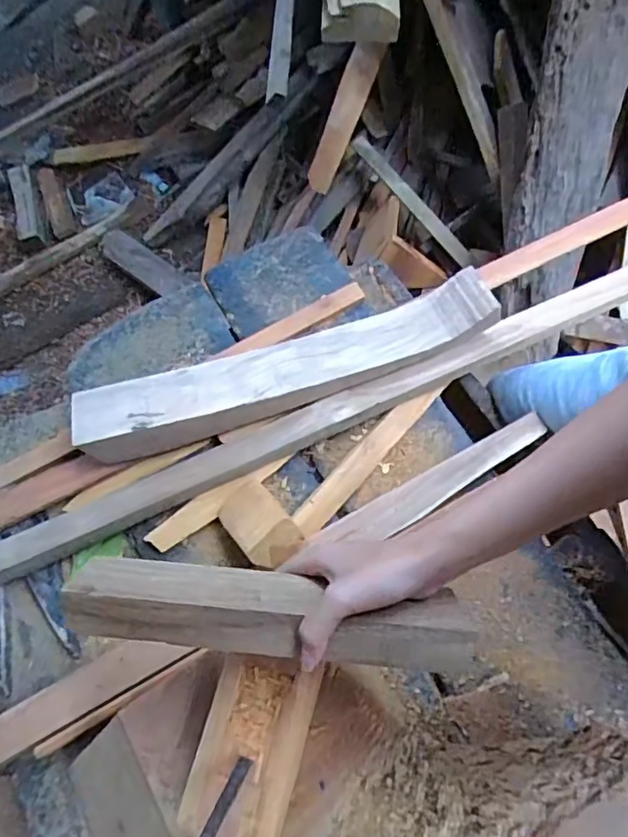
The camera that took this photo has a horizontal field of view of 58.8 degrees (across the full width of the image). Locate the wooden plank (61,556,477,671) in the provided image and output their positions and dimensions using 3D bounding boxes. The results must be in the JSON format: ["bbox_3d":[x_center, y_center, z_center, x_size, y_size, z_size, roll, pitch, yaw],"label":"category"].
[{"bbox_3d":[-0.033,0.134,0.383,0.268,0.038,0.055,5,37,7],"label":"wooden plank"}]

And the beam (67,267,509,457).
[{"bbox_3d":[-0.032,-0.065,0.664,0.503,0.053,0.094,-17,71,-3],"label":"beam"}]

